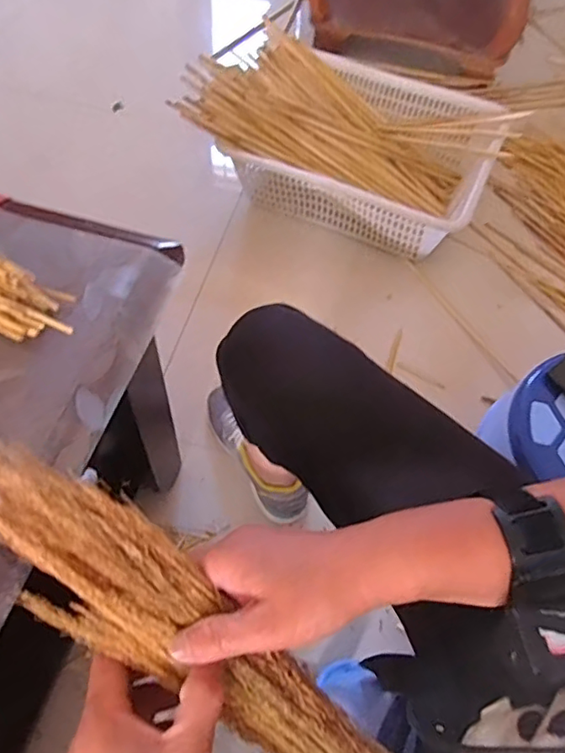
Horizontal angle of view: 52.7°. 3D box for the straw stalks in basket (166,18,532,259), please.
[{"bbox_3d":[0.136,-0.499,1.212,0.583,0.188,0.406,24,62,10],"label":"straw stalks in basket"}]

